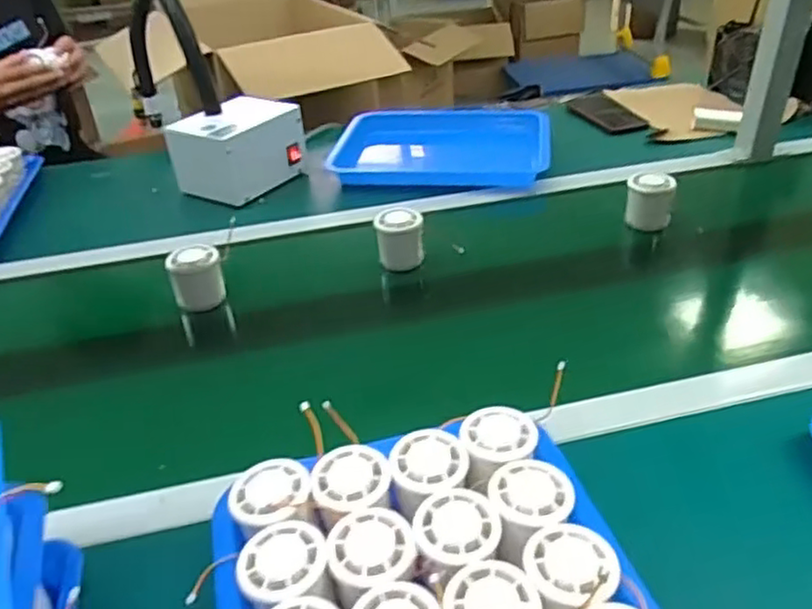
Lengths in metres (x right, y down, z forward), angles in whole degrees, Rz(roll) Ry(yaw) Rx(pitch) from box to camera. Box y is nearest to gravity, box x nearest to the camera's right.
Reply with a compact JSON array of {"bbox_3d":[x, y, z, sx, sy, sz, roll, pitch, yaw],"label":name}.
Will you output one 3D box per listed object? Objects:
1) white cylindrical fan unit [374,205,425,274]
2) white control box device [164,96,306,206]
[{"bbox_3d":[-0.008,-0.080,0.834,0.060,0.065,0.051,-6,35,-4],"label":"white cylindrical fan unit"},{"bbox_3d":[-0.252,-0.236,1.026,0.128,0.101,0.161,21,42,30],"label":"white control box device"}]

